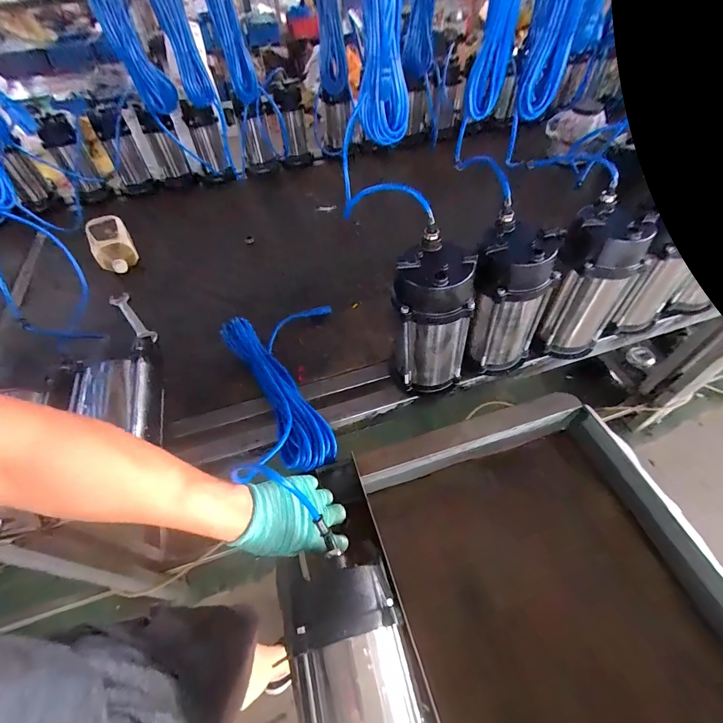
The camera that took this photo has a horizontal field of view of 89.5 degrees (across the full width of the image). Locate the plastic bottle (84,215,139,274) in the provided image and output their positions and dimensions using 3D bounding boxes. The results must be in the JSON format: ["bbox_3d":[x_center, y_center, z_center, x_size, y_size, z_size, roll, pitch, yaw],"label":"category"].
[{"bbox_3d":[-0.646,-0.301,0.941,0.094,0.074,0.190,-26,55,-16],"label":"plastic bottle"}]

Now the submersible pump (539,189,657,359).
[{"bbox_3d":[0.388,-0.122,0.636,0.123,0.244,0.100,29,59,23],"label":"submersible pump"}]

